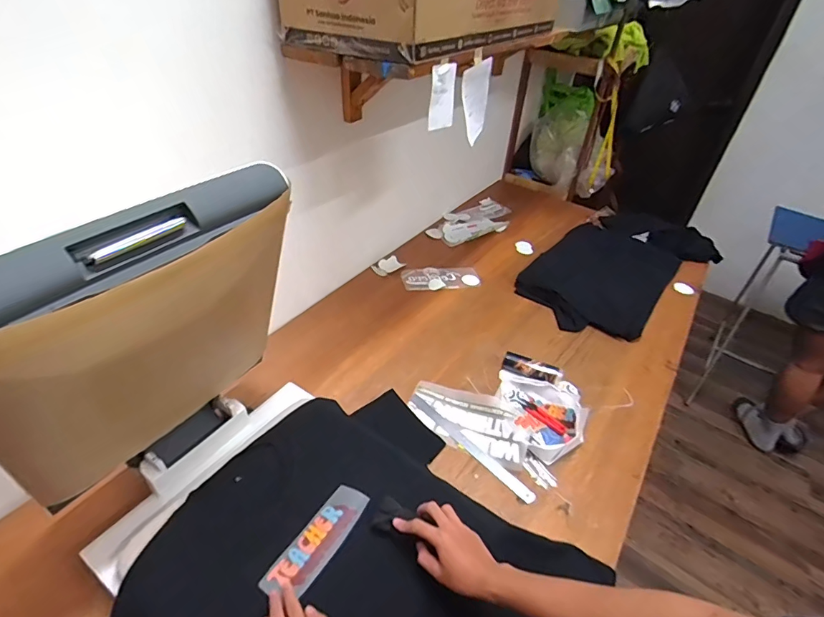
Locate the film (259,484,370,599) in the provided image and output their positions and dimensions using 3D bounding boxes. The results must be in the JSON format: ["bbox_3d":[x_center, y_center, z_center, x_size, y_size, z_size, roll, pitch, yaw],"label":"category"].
[{"bbox_3d":[-0.139,0.348,0.668,0.059,0.009,0.179,25,45,21],"label":"film"}]

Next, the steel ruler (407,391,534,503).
[{"bbox_3d":[0.117,0.283,0.935,0.028,0.009,0.332,-29,51,-35],"label":"steel ruler"}]

